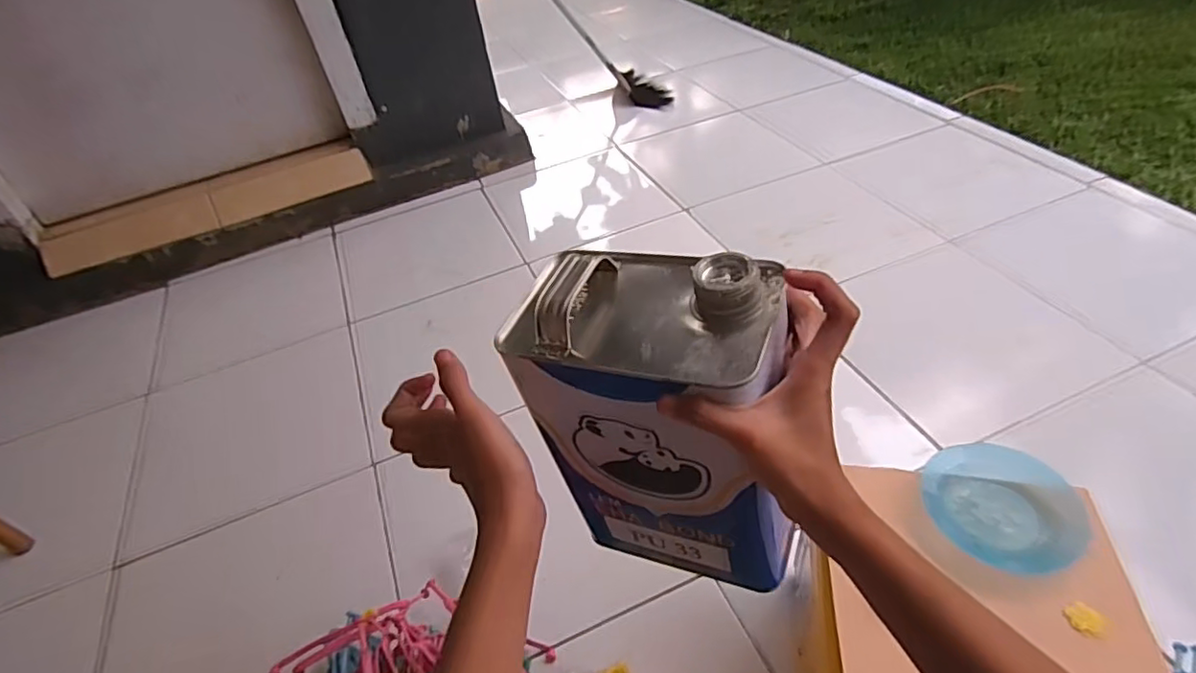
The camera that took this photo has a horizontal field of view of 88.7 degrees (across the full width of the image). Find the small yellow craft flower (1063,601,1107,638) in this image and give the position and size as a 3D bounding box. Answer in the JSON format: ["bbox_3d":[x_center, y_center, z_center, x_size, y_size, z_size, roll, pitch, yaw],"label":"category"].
[{"bbox_3d":[0.397,0.230,0.498,0.019,0.011,0.026,-29,46,-20],"label":"small yellow craft flower"}]

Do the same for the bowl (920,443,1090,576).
[{"bbox_3d":[0.369,0.153,0.562,0.105,0.034,0.127,-35,49,-26],"label":"bowl"}]

